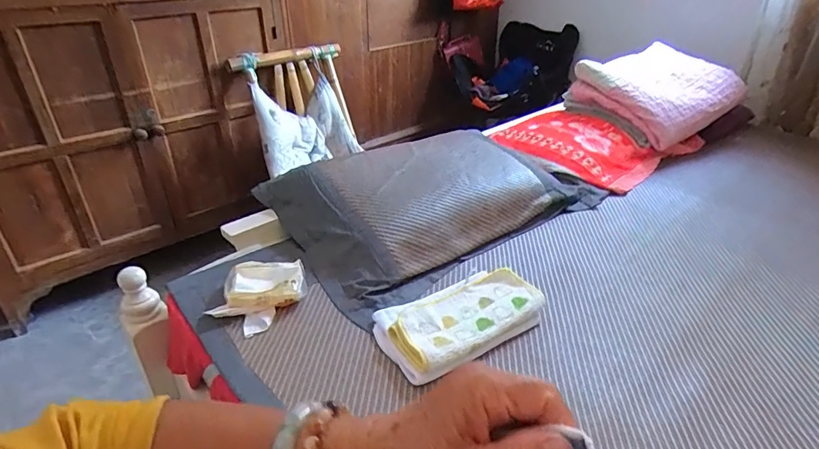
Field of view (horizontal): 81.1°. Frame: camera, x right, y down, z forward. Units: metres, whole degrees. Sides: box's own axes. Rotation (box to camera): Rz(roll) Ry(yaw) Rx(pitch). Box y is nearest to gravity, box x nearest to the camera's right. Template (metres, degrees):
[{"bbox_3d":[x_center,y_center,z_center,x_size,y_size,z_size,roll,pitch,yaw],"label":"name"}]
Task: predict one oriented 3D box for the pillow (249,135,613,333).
[{"bbox_3d":[0.086,-0.077,1.069,0.710,0.130,0.430,-20,36,-30],"label":"pillow"}]

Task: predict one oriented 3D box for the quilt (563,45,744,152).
[{"bbox_3d":[0.792,-0.424,1.514,0.504,0.169,0.361,-20,36,-30],"label":"quilt"}]

